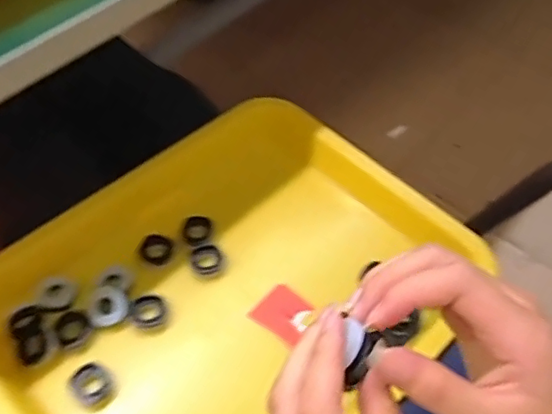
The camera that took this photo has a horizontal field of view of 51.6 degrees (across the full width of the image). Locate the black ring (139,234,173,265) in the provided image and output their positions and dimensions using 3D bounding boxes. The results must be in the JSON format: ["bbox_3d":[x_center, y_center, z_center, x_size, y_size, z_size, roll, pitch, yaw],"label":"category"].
[{"bbox_3d":[-0.091,0.033,0.437,0.022,0.009,0.023,0,54,0],"label":"black ring"}]

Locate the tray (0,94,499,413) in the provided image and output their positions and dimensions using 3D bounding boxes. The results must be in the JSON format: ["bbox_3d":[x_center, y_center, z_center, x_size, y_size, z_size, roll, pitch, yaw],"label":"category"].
[{"bbox_3d":[-0.035,0.063,0.418,0.260,0.058,0.326,38,63,24],"label":"tray"}]

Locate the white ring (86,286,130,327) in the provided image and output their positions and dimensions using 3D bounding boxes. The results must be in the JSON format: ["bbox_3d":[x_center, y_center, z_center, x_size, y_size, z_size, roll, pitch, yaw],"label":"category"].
[{"bbox_3d":[-0.118,0.070,0.400,0.028,0.005,0.027,1,76,-3],"label":"white ring"}]

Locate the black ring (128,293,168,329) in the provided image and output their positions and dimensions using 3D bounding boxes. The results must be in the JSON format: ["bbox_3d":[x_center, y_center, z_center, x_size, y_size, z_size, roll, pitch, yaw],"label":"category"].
[{"bbox_3d":[-0.091,0.075,0.409,0.026,0.007,0.025,7,60,-13],"label":"black ring"}]

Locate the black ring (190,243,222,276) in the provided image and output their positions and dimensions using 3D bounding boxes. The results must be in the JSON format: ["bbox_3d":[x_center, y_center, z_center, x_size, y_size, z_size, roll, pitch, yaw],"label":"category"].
[{"bbox_3d":[-0.053,0.040,0.435,0.023,0.007,0.026,-12,55,-8],"label":"black ring"}]

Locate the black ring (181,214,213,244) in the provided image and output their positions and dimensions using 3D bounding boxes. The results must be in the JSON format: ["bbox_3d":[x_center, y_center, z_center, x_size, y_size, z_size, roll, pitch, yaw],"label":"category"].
[{"bbox_3d":[-0.063,0.018,0.452,0.021,0.007,0.026,9,55,7],"label":"black ring"}]

